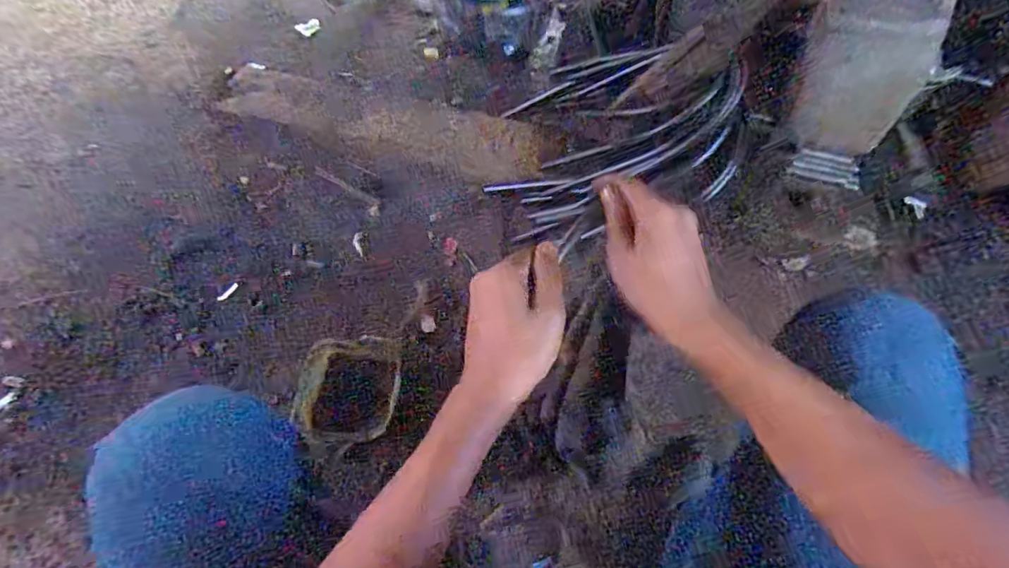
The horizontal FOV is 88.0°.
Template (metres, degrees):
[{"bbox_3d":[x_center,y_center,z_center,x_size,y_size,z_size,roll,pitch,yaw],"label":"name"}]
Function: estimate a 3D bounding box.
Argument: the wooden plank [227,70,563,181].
[{"bbox_3d":[-0.240,-0.309,1.005,0.648,0.035,0.151,14,71,7],"label":"wooden plank"}]

